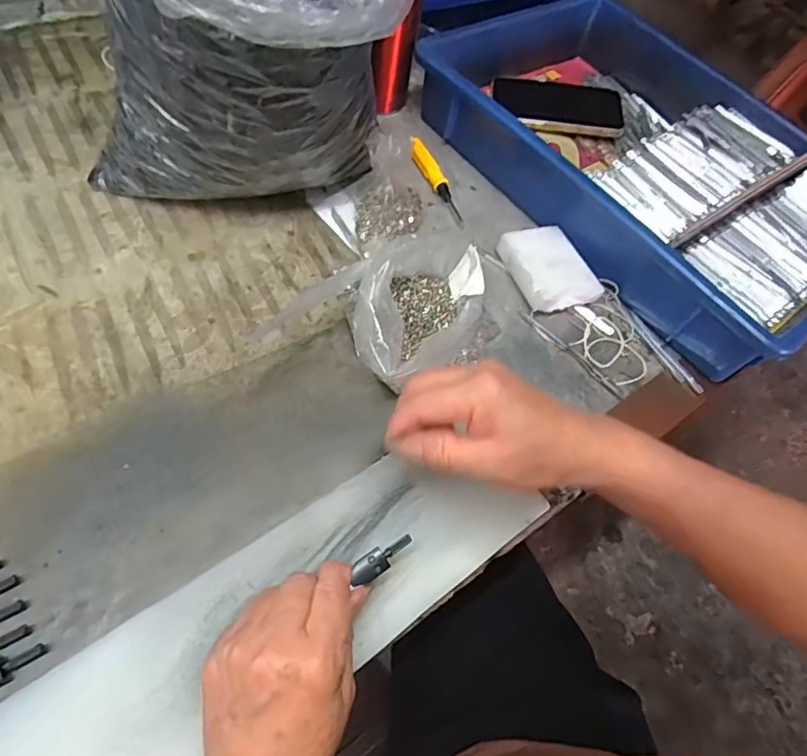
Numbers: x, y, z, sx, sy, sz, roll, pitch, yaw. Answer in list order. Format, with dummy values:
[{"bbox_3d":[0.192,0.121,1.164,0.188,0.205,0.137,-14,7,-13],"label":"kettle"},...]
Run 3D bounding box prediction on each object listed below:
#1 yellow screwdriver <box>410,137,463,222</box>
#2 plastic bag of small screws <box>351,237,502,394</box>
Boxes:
[{"bbox_3d":[0.033,-0.193,0.524,0.018,0.010,0.099,-23,76,-17],"label":"yellow screwdriver"},{"bbox_3d":[0.015,-0.054,0.422,0.143,0.065,0.098,-36,73,-27],"label":"plastic bag of small screws"}]

